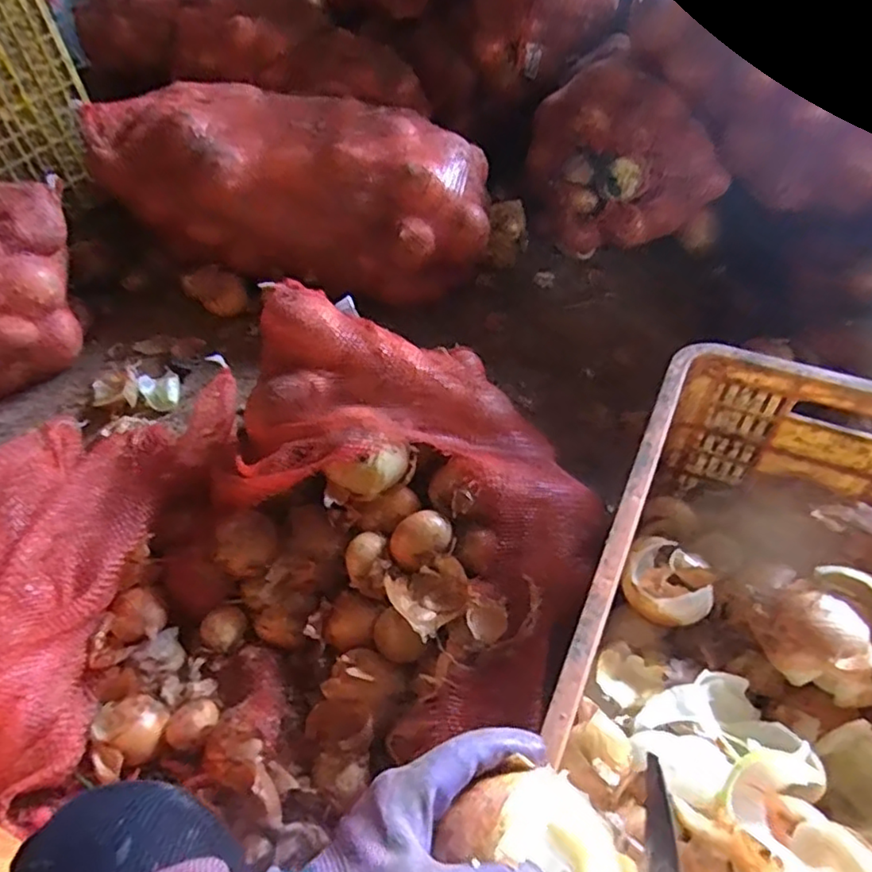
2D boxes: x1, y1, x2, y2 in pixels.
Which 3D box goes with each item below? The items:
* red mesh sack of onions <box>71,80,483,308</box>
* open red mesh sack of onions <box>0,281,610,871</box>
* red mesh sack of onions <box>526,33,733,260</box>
[{"bbox_3d":[-0.230,-0.439,1.119,0.648,0.249,0.254,13,51,13],"label":"red mesh sack of onions"},{"bbox_3d":[-0.194,0.107,0.709,0.706,0.231,0.516,-1,50,1],"label":"open red mesh sack of onions"},{"bbox_3d":[0.313,-0.462,1.080,0.213,0.262,0.278,-28,54,-20],"label":"red mesh sack of onions"}]

